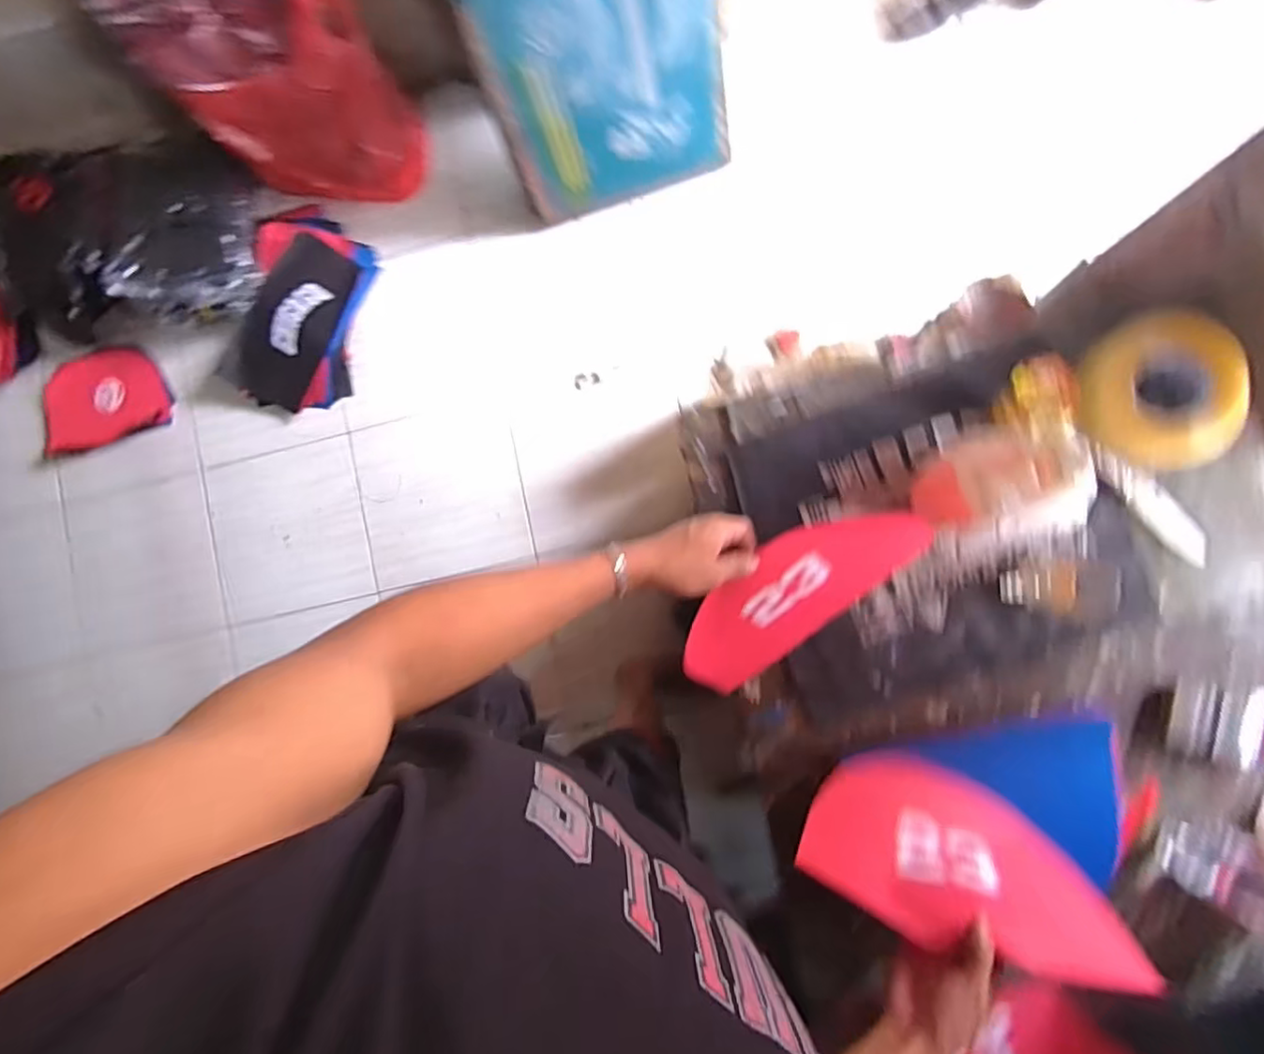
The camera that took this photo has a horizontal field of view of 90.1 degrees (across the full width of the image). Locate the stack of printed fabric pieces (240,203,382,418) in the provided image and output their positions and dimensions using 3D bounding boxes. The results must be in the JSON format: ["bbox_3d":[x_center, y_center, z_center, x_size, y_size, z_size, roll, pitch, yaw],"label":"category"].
[{"bbox_3d":[-0.817,-0.543,1.569,0.272,0.079,0.500,13,91,7],"label":"stack of printed fabric pieces"}]

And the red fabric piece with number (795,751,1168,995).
[{"bbox_3d":[0.321,0.331,0.640,0.269,0.207,0.118,27,92,7],"label":"red fabric piece with number"}]

